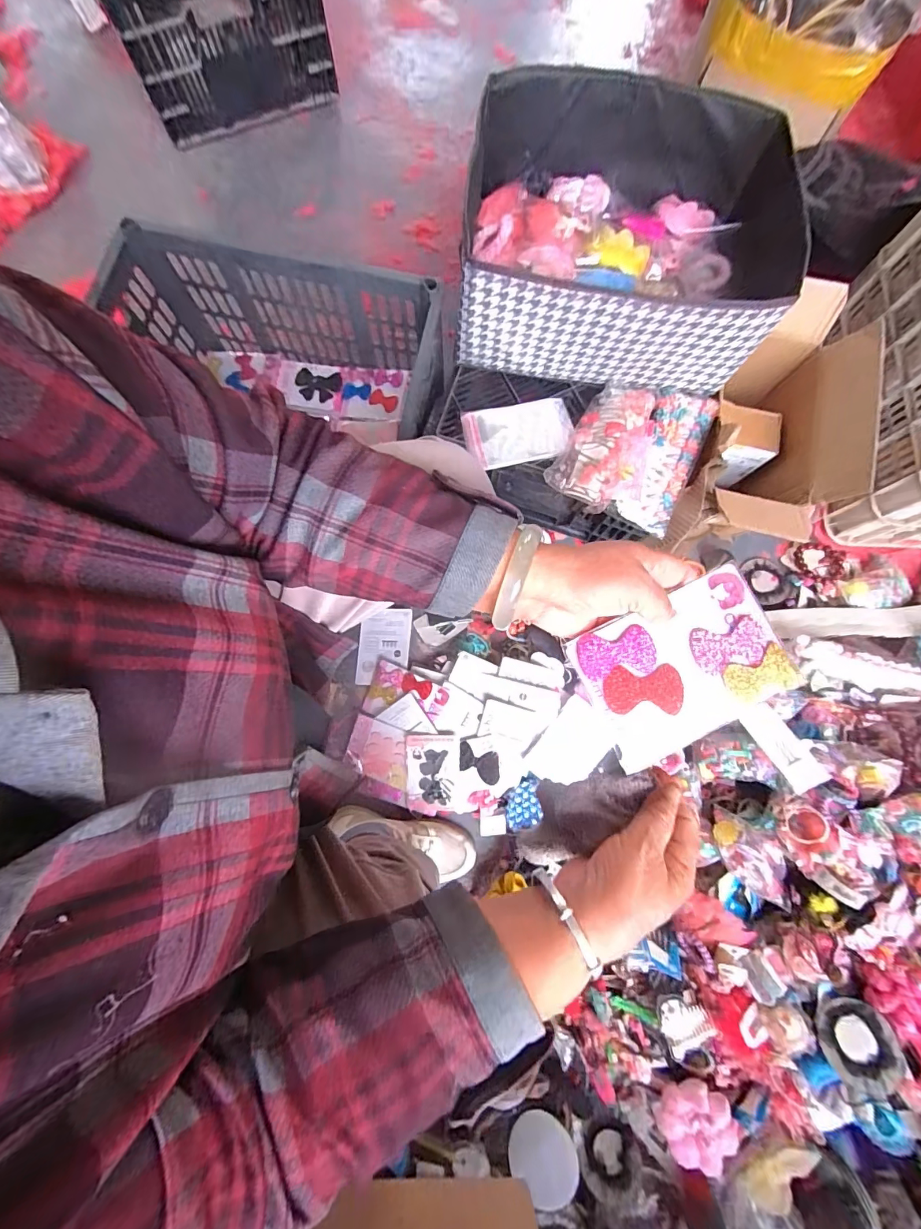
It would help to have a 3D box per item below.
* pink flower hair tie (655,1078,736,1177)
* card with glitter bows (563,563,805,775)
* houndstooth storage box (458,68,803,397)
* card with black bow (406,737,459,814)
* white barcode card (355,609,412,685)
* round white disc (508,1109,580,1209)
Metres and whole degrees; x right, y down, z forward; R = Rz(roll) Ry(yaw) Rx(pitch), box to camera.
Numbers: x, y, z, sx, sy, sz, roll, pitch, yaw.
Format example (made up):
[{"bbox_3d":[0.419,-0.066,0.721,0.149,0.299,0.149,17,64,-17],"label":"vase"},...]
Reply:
[{"bbox_3d":[0.324,0.698,0.601,0.098,0.060,0.082,-23,81,-5],"label":"pink flower hair tie"},{"bbox_3d":[0.157,0.036,0.306,0.139,0.006,0.095,-25,81,-6],"label":"card with glitter bows"},{"bbox_3d":[0.215,-0.515,0.612,0.397,0.163,0.330,8,80,0],"label":"houndstooth storage box"},{"bbox_3d":[-0.046,0.264,0.725,0.089,0.006,0.123,-1,89,8],"label":"card with black bow"},{"bbox_3d":[-0.139,0.057,0.782,0.093,0.008,0.133,2,83,5],"label":"white barcode card"},{"bbox_3d":[0.112,0.739,0.590,0.088,0.019,0.094,0,80,-1],"label":"round white disc"}]

